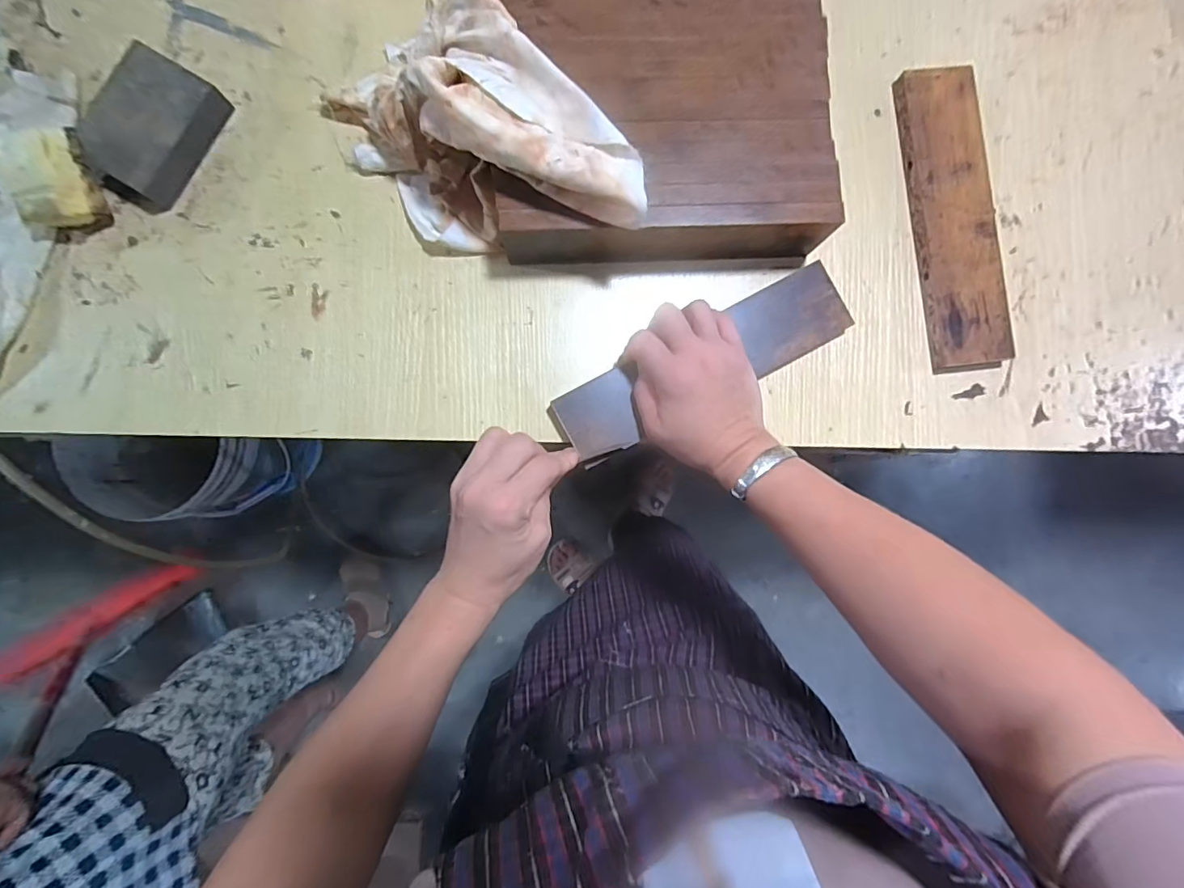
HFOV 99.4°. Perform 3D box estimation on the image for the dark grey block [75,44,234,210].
[{"bbox_3d":[-0.333,-0.238,0.378,0.068,0.032,0.108,29,85,-1],"label":"dark grey block"}]

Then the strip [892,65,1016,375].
[{"bbox_3d":[0.302,-0.187,0.420,0.064,0.017,0.250,-6,86,-4],"label":"strip"}]

